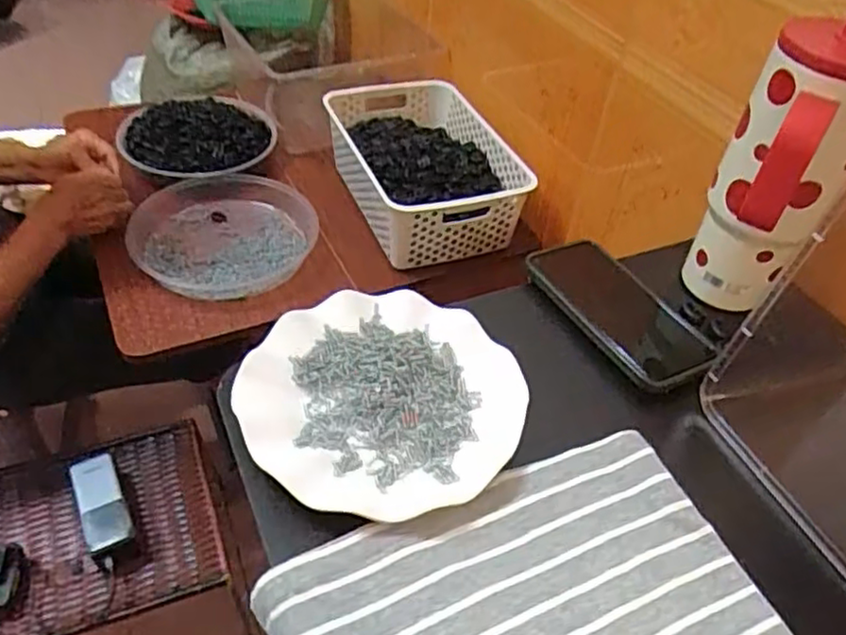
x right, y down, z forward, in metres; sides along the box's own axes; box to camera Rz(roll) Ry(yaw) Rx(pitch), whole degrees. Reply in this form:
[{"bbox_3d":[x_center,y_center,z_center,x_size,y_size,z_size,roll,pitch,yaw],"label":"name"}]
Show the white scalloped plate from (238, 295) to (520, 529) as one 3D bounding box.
[{"bbox_3d":[-0.028,0.052,0.451,0.177,0.017,0.172,3,45,-3],"label":"white scalloped plate"}]

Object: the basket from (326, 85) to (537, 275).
[{"bbox_3d":[0.000,-0.214,0.954,0.205,0.100,0.312,-14,48,-19],"label":"basket"}]

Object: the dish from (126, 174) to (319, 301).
[{"bbox_3d":[-0.264,-0.106,0.881,0.235,0.035,0.219,-1,45,-6],"label":"dish"}]

